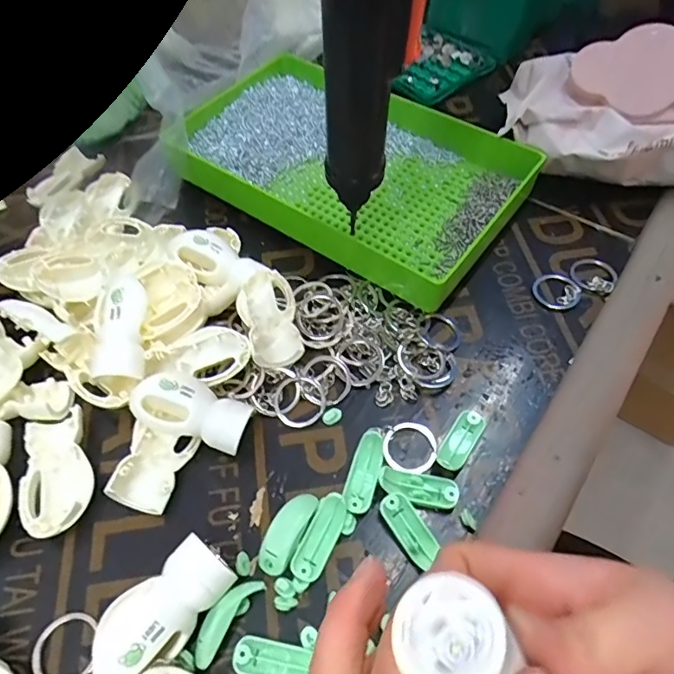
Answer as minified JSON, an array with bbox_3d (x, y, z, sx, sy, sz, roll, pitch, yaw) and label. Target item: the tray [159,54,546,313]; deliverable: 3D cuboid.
[{"bbox_3d":[0.003,-0.134,0.382,0.245,0.036,0.151,31,61,20],"label":"tray"}]

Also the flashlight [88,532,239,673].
[{"bbox_3d":[-0.078,0.122,0.231,0.033,0.031,0.064,38,64,24],"label":"flashlight"}]

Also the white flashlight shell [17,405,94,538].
[{"bbox_3d":[-0.147,0.071,0.272,0.034,0.013,0.063,-19,57,-12],"label":"white flashlight shell"}]

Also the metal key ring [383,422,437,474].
[{"bbox_3d":[0.040,0.060,0.283,0.029,0.005,0.031,0,55,1],"label":"metal key ring"}]

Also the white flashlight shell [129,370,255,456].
[{"bbox_3d":[-0.079,0.039,0.285,0.062,0.023,0.032,15,57,11],"label":"white flashlight shell"}]

